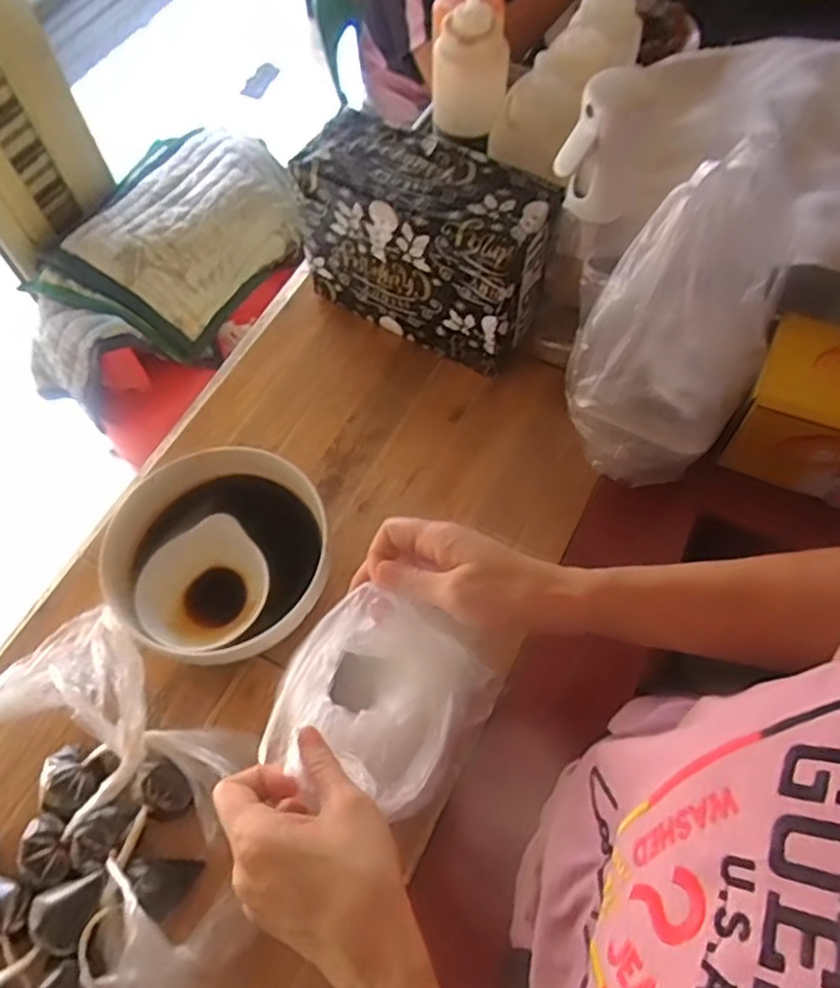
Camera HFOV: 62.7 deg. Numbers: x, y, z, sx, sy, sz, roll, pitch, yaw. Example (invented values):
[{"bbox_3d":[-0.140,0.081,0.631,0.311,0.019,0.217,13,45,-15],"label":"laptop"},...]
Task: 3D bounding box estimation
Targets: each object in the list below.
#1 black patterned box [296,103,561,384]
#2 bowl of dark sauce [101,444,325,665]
[{"bbox_3d":[0.006,-0.245,0.705,0.240,0.188,0.101,27,66,15],"label":"black patterned box"},{"bbox_3d":[-0.161,0.057,0.593,0.165,0.097,0.178,-1,62,2],"label":"bowl of dark sauce"}]

